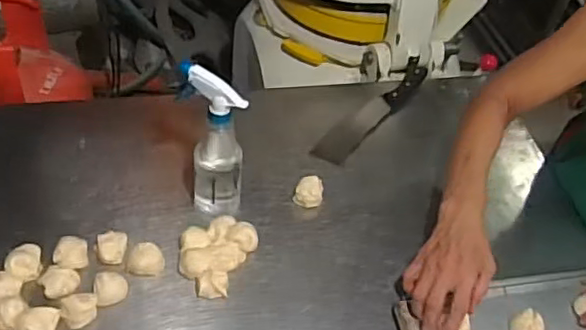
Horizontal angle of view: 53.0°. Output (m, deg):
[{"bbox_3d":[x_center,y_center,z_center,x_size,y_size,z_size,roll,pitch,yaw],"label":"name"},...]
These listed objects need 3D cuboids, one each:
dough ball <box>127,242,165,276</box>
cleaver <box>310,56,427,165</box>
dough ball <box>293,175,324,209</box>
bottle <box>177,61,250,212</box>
[{"bbox_3d":[-0.200,0.129,0.801,0.047,0.034,0.039,-5,51,-10],"label":"dough ball"},{"bbox_3d":[0.152,-0.105,1.064,0.061,0.035,0.297,36,56,22],"label":"cleaver"},{"bbox_3d":[0.026,0.042,0.910,0.044,0.041,0.035,10,50,2],"label":"dough ball"},{"bbox_3d":[-0.107,-0.023,0.801,0.077,0.241,0.067,-2,51,-8],"label":"bottle"}]

